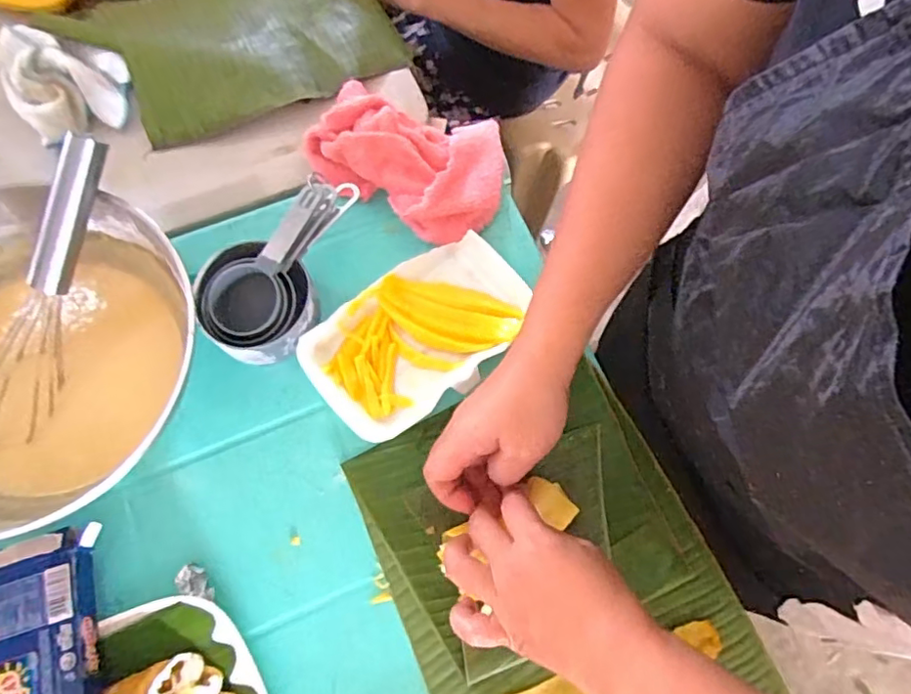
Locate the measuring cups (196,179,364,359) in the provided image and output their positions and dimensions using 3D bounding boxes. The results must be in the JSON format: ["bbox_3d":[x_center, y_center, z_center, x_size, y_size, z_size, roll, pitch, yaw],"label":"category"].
[{"bbox_3d":[-0.143,-0.063,0.473,0.088,0.057,0.155,17,72,4],"label":"measuring cups"}]

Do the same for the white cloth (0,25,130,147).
[{"bbox_3d":[-0.347,-0.239,0.526,0.102,0.047,0.101,-34,76,-12],"label":"white cloth"}]

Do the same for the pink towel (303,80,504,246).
[{"bbox_3d":[-0.035,-0.181,0.511,0.184,0.051,0.142,31,74,9],"label":"pink towel"}]

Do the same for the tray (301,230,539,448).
[{"bbox_3d":[-0.028,-0.012,0.479,0.178,0.024,0.106,-38,76,-12],"label":"tray"}]

